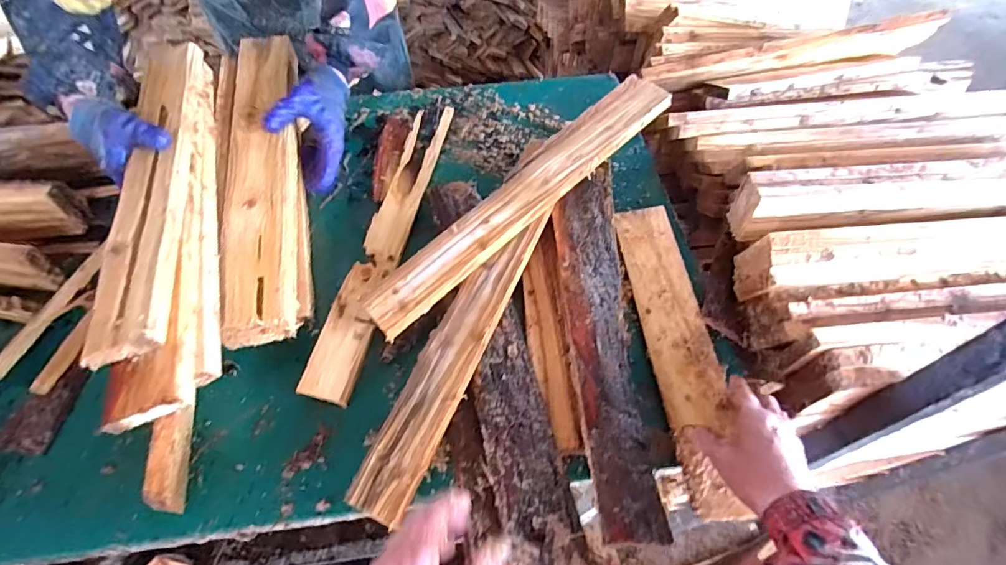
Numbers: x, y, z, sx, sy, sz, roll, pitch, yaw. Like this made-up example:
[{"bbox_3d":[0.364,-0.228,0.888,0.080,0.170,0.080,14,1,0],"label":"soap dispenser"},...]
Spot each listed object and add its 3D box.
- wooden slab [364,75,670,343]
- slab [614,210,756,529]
[{"bbox_3d":[0.041,-0.122,0.611,0.069,0.017,0.514,40,70,19],"label":"wooden slab"},{"bbox_3d":[0.206,0.064,0.559,0.078,0.013,0.383,-2,58,-1],"label":"slab"}]

